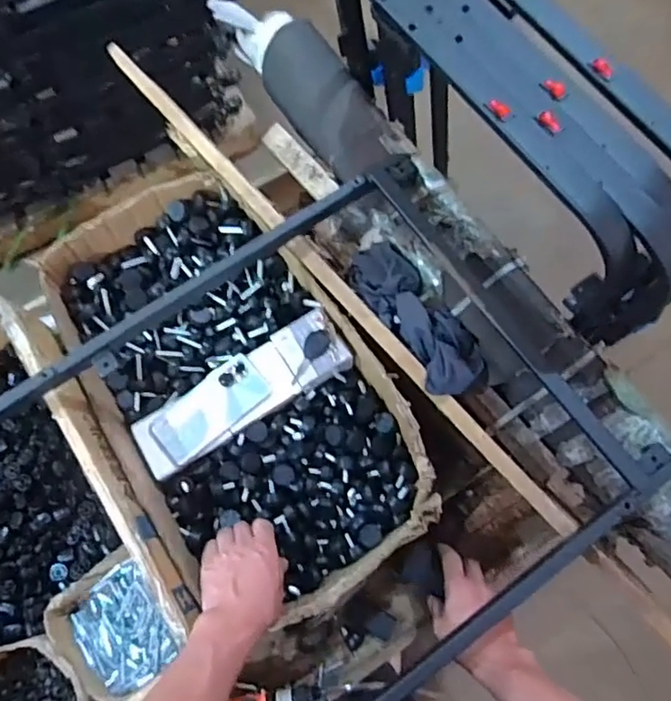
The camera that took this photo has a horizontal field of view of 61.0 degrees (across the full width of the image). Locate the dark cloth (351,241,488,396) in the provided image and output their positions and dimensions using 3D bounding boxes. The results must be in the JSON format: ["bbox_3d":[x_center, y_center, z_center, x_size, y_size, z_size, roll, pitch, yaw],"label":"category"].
[{"bbox_3d":[0.098,-0.046,0.706,0.086,0.053,0.227,-29,75,-9],"label":"dark cloth"}]

